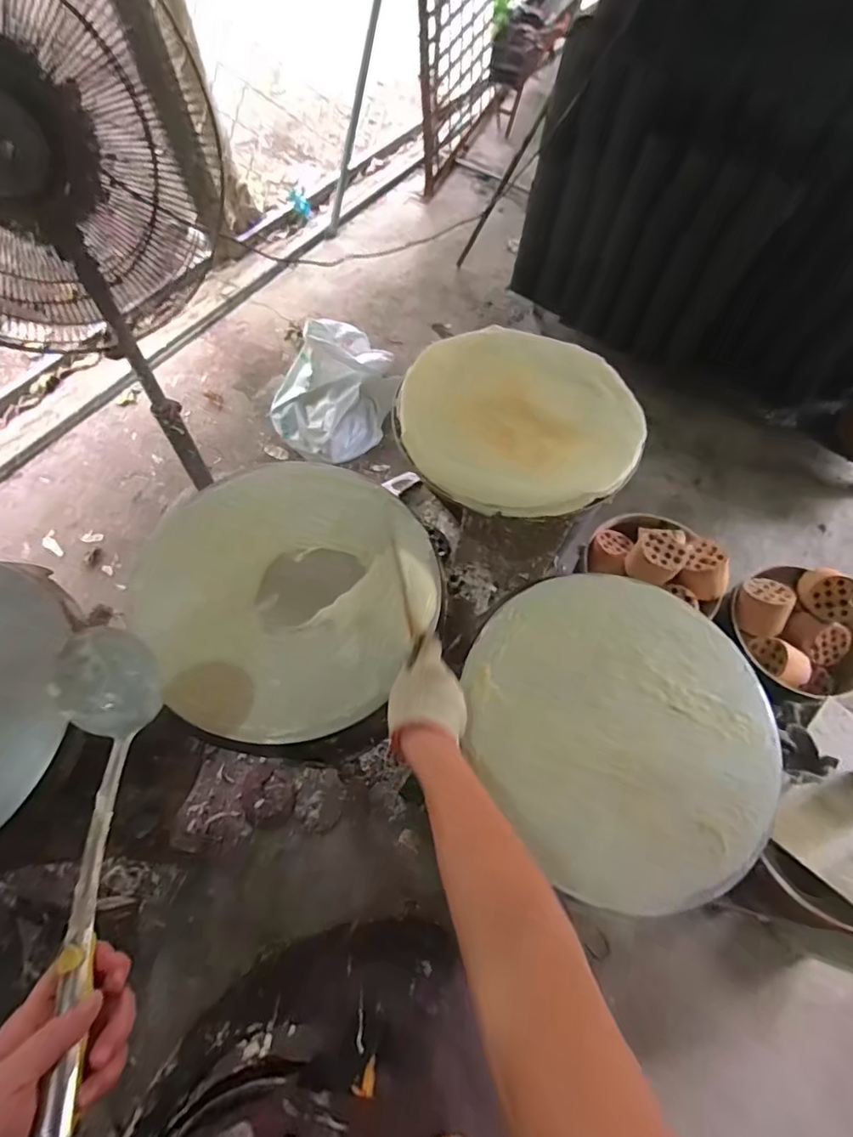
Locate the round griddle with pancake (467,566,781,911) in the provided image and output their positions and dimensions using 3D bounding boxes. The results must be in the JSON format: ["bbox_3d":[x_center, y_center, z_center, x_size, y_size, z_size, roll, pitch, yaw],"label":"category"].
[{"bbox_3d":[0.244,0.181,0.641,0.365,0.040,0.376,1,63,-3],"label":"round griddle with pancake"}]

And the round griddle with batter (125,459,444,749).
[{"bbox_3d":[-0.168,0.026,0.682,0.348,0.062,0.379,5,65,-12],"label":"round griddle with batter"}]

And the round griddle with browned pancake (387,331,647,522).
[{"bbox_3d":[0.147,-0.245,0.816,0.366,0.047,0.357,1,63,-3],"label":"round griddle with browned pancake"}]

